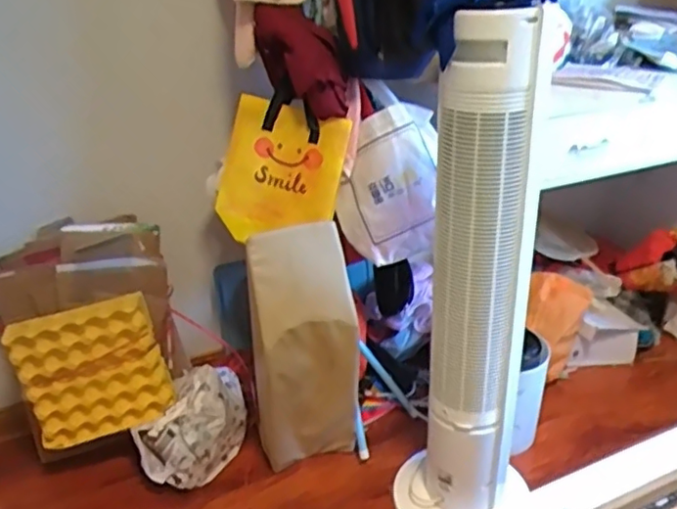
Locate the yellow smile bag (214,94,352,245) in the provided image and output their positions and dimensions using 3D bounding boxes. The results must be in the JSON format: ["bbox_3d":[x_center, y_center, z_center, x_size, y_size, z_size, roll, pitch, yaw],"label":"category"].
[{"bbox_3d":[-0.120,-0.163,1.301,0.233,0.302,0.074,7,22,-19],"label":"yellow smile bag"}]

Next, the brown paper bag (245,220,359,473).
[{"bbox_3d":[-0.076,0.238,1.390,0.235,0.594,0.082,-5,27,-5],"label":"brown paper bag"}]

